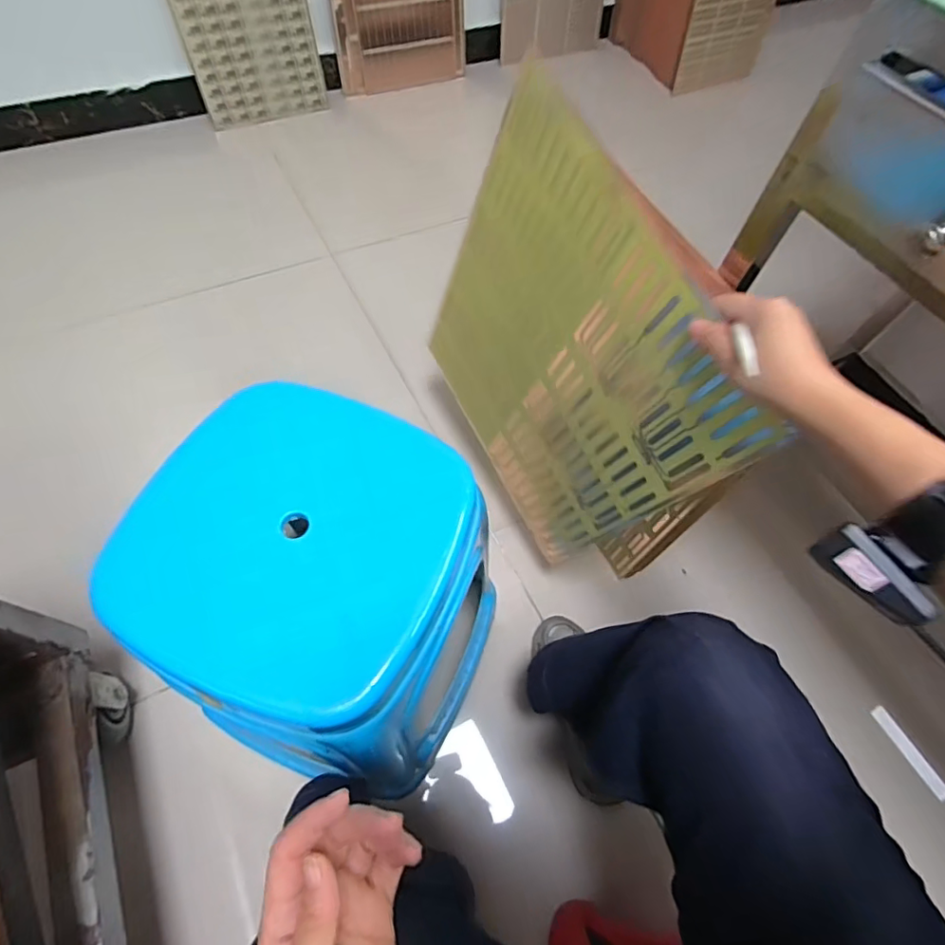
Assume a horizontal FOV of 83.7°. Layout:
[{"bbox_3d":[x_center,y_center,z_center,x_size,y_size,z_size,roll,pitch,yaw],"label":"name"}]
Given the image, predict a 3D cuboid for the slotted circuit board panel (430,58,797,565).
[{"bbox_3d":[0.091,-0.129,0.657,0.014,0.498,0.421,-23,77,-23],"label":"slotted circuit board panel"}]

